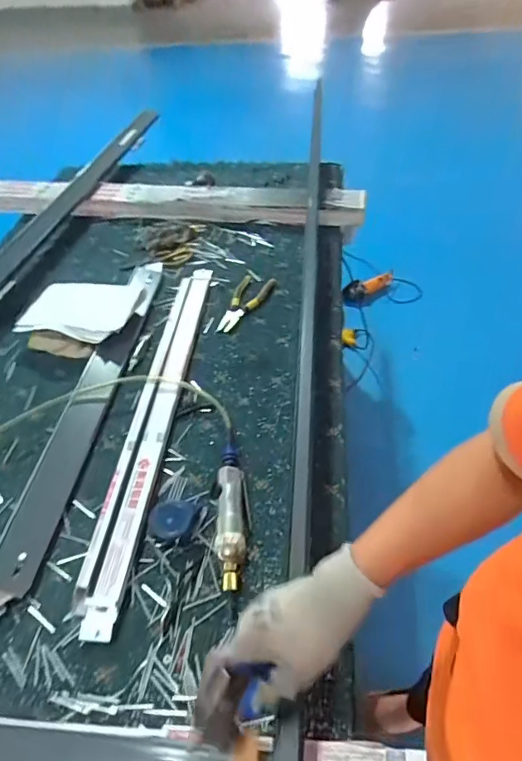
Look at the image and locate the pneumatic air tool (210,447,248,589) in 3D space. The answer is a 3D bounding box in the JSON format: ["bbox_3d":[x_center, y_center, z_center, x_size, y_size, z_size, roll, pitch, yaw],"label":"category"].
[{"bbox_3d":[-0.046,0.191,0.725,0.048,0.040,0.237,-4,46,-1],"label":"pneumatic air tool"}]

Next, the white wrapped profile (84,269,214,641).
[{"bbox_3d":[-0.171,0.046,0.861,0.043,0.034,0.785,2,46,6],"label":"white wrapped profile"}]

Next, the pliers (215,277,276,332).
[{"bbox_3d":[-0.036,-0.175,1.081,0.082,0.030,0.189,18,49,20],"label":"pliers"}]

